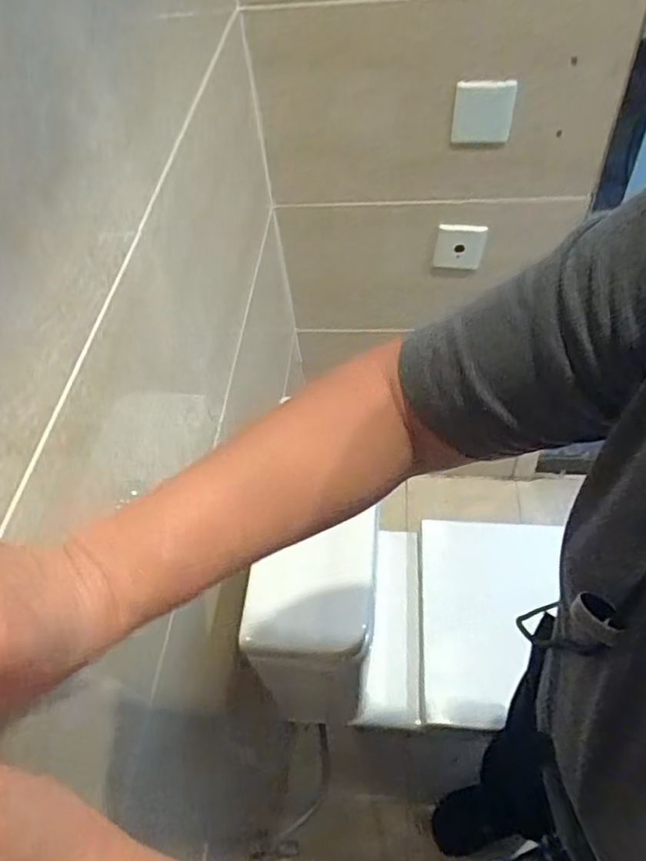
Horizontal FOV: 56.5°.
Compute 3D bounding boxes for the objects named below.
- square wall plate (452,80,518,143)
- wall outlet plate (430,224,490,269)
[{"bbox_3d":[0.234,-0.464,0.876,0.084,0.087,0.005,-3,52,3],"label":"square wall plate"},{"bbox_3d":[0.242,-0.326,1.067,0.084,0.093,0.008,5,53,9],"label":"wall outlet plate"}]

